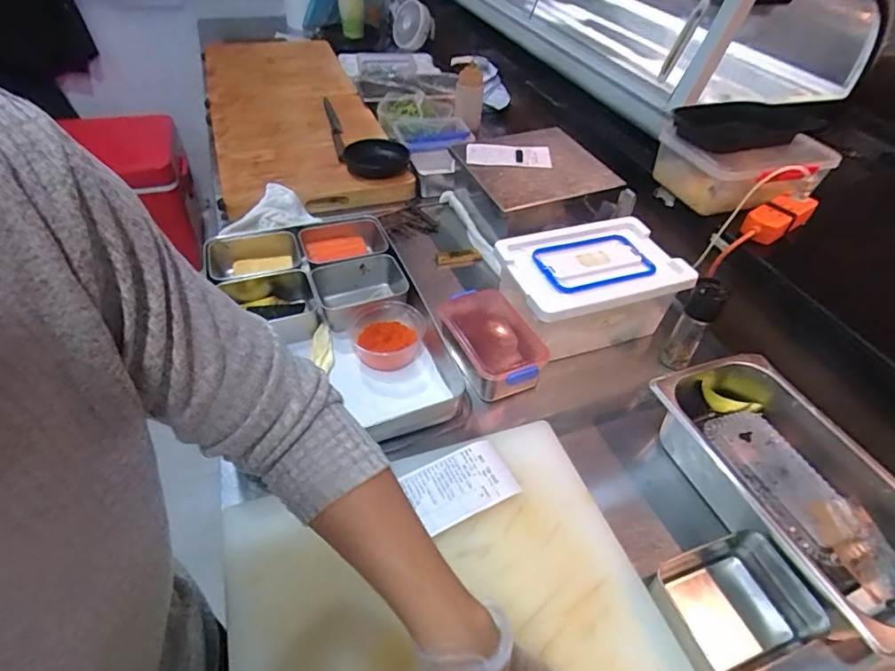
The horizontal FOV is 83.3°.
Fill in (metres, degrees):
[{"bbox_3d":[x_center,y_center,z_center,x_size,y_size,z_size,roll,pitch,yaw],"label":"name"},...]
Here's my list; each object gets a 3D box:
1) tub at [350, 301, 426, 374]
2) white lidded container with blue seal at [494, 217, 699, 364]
[{"bbox_3d":[-0.085,0.000,0.727,0.104,0.044,0.103,3,44,-3],"label":"tub"},{"bbox_3d":[0.214,-0.070,0.781,0.253,0.118,0.168,-13,47,-18],"label":"white lidded container with blue seal"}]

